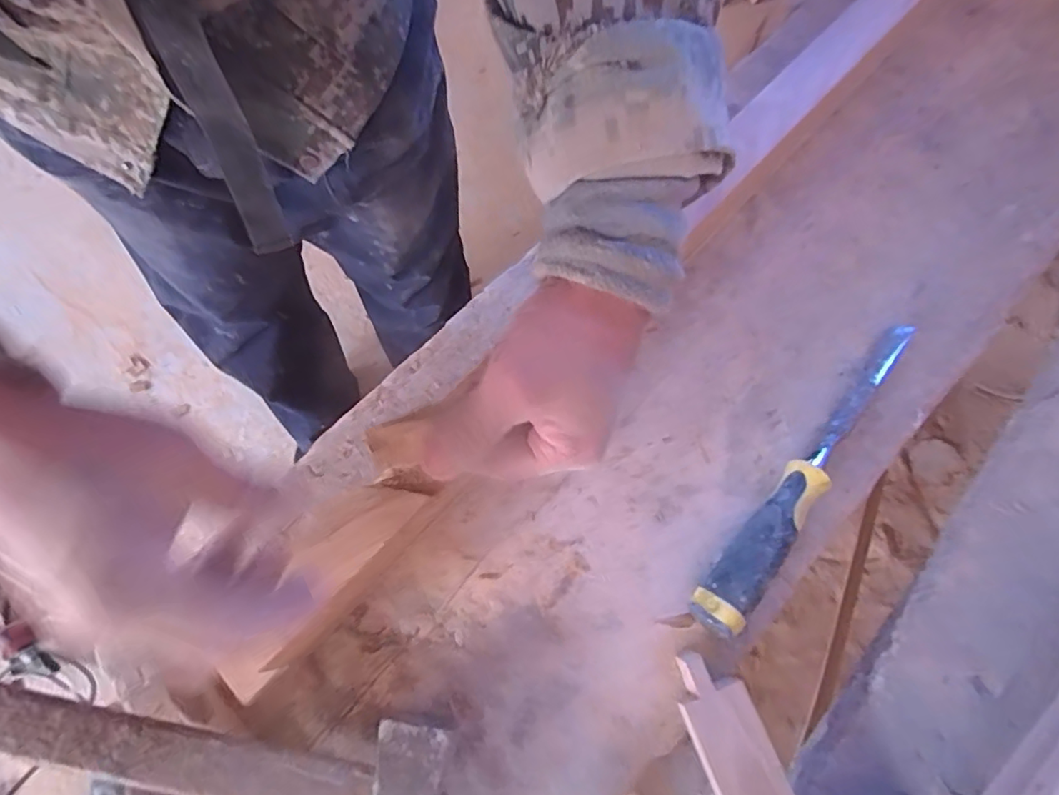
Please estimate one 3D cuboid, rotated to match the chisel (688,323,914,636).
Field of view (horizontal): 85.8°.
[{"bbox_3d":[0.189,0.045,0.385,0.027,0.031,0.260,37,74,12],"label":"chisel"}]

